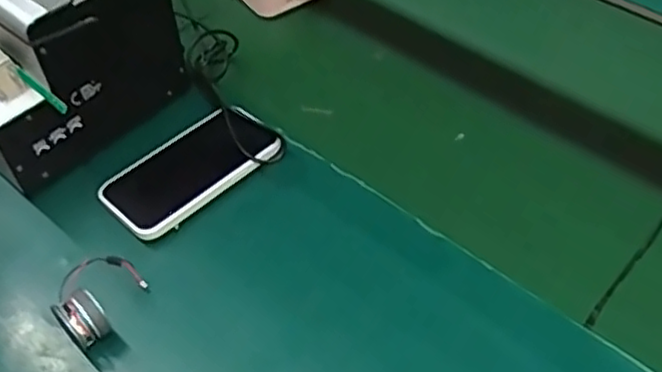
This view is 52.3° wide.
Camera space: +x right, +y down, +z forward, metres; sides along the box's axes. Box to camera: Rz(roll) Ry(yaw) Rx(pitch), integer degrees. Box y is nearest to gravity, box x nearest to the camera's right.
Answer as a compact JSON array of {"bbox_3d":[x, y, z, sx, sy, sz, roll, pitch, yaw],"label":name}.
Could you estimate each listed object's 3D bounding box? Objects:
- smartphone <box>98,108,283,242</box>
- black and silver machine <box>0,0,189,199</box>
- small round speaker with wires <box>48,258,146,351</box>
[{"bbox_3d":[-0.119,-0.018,0.578,0.150,0.012,0.080,-36,58,-25],"label":"smartphone"},{"bbox_3d":[-0.240,-0.116,0.578,0.130,0.139,0.188,30,58,24],"label":"black and silver machine"},{"bbox_3d":[-0.164,0.078,0.479,0.035,0.051,0.067,29,57,23],"label":"small round speaker with wires"}]

